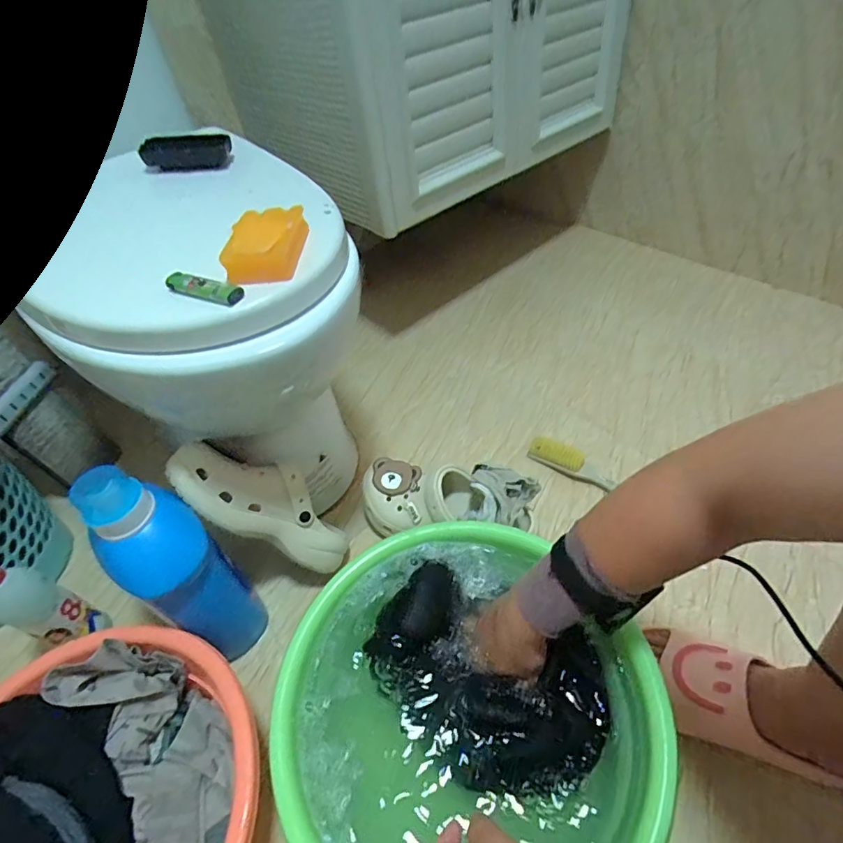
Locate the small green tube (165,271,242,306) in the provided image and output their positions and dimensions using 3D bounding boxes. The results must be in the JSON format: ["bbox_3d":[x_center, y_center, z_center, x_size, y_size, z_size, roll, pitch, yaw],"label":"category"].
[{"bbox_3d":[-0.197,-0.120,0.434,0.086,0.013,0.020,17,50,23],"label":"small green tube"}]

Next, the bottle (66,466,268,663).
[{"bbox_3d":[-0.273,0.173,0.561,0.099,0.287,0.100,20,52,25],"label":"bottle"}]

